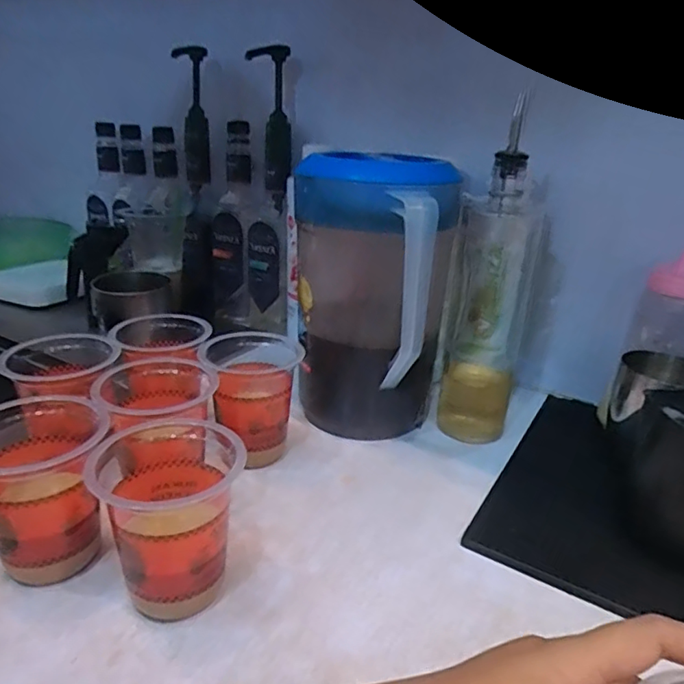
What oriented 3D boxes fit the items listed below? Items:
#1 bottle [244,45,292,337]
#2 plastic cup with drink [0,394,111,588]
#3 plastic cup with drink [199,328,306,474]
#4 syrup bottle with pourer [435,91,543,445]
[{"bbox_3d":[-0.102,-0.189,0.734,0.067,0.352,0.071,3,23,1],"label":"bottle"},{"bbox_3d":[-0.203,0.100,0.373,0.081,0.107,0.086,2,23,-1],"label":"plastic cup with drink"},{"bbox_3d":[-0.081,0.048,0.498,0.083,0.118,0.080,-2,24,-10],"label":"plastic cup with drink"},{"bbox_3d":[0.145,-0.058,0.539,0.070,0.295,0.080,12,25,21],"label":"syrup bottle with pourer"}]

